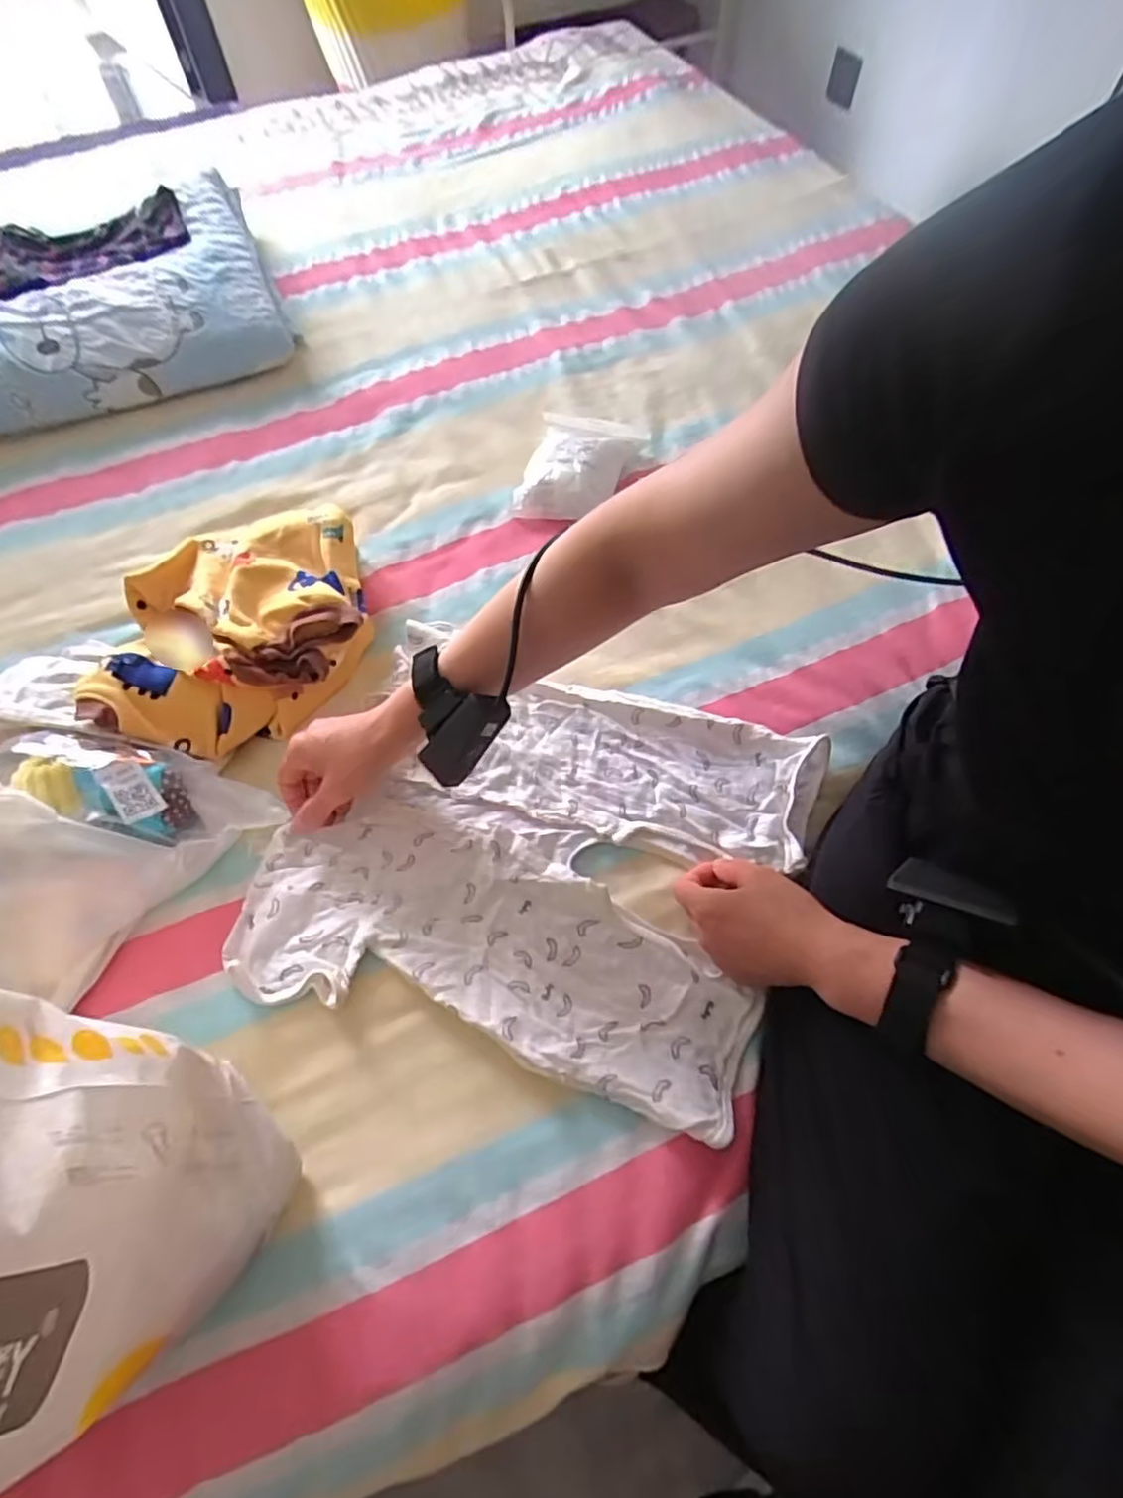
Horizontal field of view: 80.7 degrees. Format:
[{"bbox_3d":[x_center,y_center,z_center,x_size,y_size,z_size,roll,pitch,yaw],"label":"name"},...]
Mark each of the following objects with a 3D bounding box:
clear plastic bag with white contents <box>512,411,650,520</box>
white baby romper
[{"bbox_3d":[0.016,-0.305,0.715,0.110,0.046,0.145,19,65,9],"label":"clear plastic bag with white contents"},{"bbox_3d":[-0.019,0.078,0.526,0.386,0.026,0.316,18,65,9],"label":"white baby romper"}]

